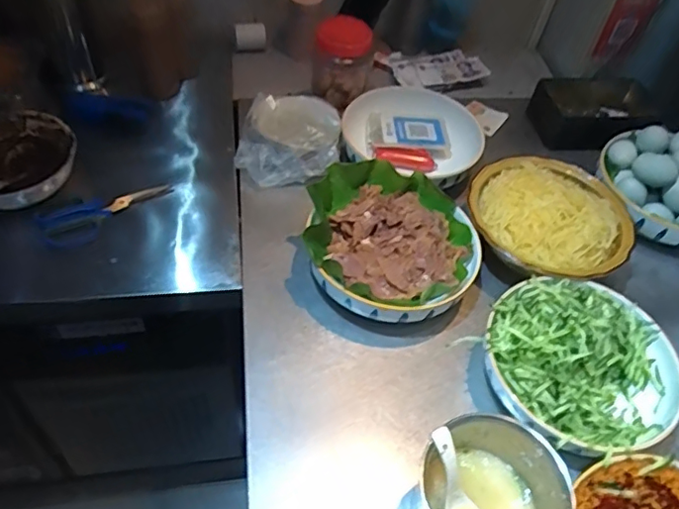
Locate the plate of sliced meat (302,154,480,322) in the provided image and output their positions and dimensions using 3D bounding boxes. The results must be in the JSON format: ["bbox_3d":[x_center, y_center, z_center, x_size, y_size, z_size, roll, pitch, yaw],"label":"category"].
[{"bbox_3d":[0.069,-0.017,0.765,0.218,0.077,0.235,2,50,-2],"label":"plate of sliced meat"}]

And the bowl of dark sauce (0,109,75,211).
[{"bbox_3d":[-0.445,-0.122,0.777,0.172,0.053,0.162,-25,56,-23],"label":"bowl of dark sauce"}]

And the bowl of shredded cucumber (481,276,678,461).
[{"bbox_3d":[0.280,0.127,0.669,0.220,0.074,0.214,2,50,-2],"label":"bowl of shredded cucumber"}]

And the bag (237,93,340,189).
[{"bbox_3d":[-0.080,-0.186,0.901,0.158,0.072,0.153,1,50,-3],"label":"bag"}]

